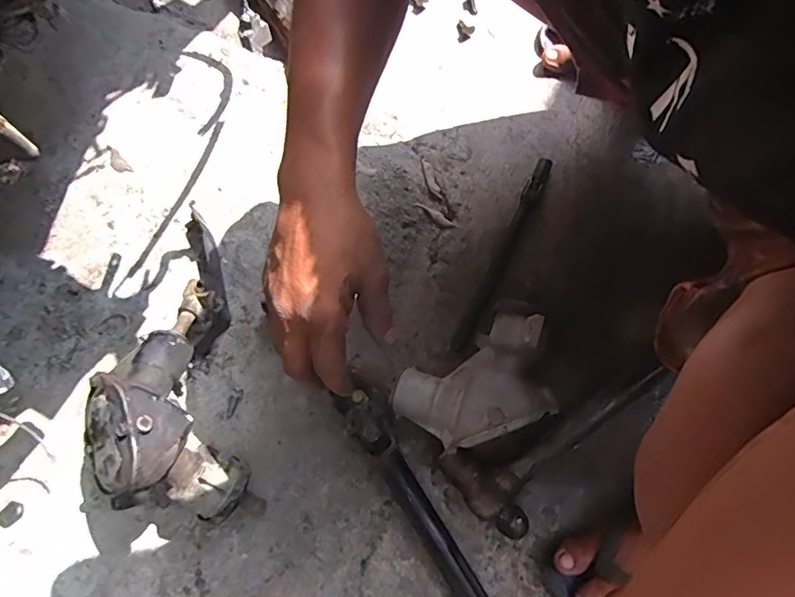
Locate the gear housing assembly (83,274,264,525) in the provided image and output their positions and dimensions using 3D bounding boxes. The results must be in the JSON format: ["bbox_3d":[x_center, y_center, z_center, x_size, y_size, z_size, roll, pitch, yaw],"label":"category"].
[{"bbox_3d":[-0.231,0.100,0.502,0.105,0.143,0.259,-19,75,-1],"label":"gear housing assembly"}]

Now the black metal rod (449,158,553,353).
[{"bbox_3d":[0.126,-0.056,0.609,0.019,0.016,0.264,26,77,8],"label":"black metal rod"}]

